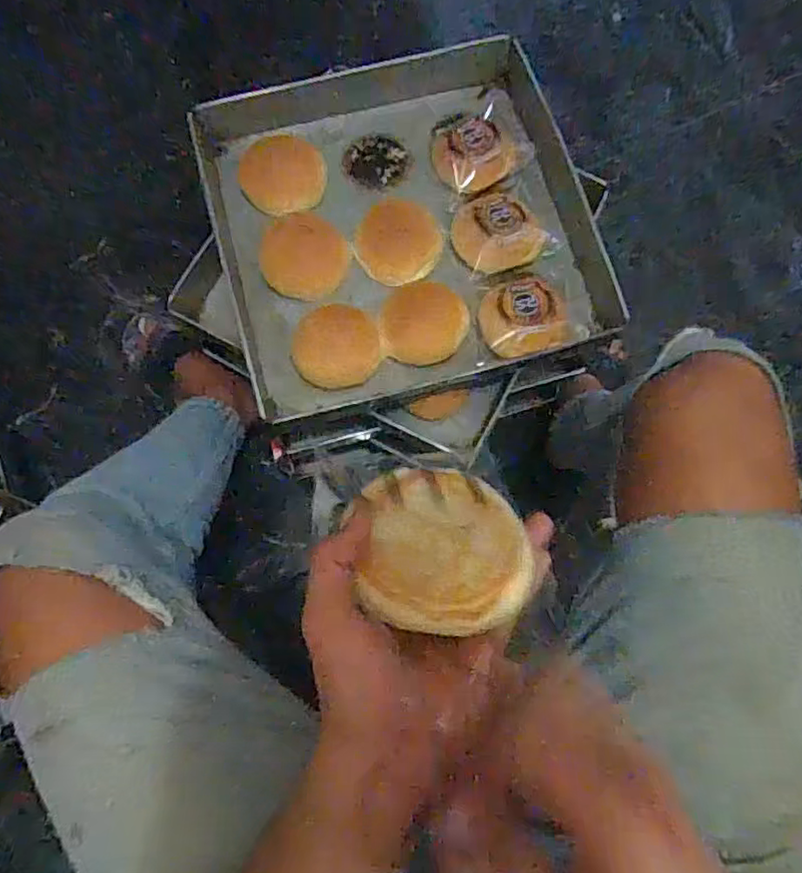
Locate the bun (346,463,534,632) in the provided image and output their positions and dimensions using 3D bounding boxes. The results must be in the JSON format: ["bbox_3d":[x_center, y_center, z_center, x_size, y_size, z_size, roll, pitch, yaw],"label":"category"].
[{"bbox_3d":[0.021,0.063,0.338,0.085,0.033,0.099,-6,45,-7],"label":"bun"}]

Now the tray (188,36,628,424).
[{"bbox_3d":[0.002,-0.261,0.741,0.422,0.063,0.421,-16,76,-5],"label":"tray"}]

